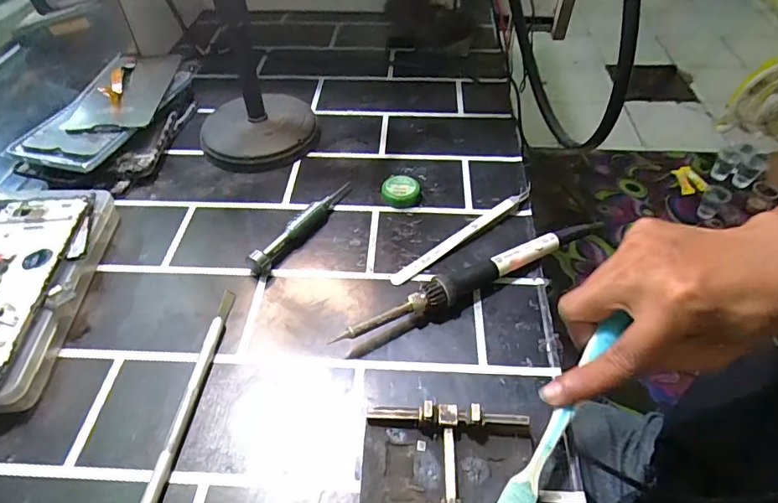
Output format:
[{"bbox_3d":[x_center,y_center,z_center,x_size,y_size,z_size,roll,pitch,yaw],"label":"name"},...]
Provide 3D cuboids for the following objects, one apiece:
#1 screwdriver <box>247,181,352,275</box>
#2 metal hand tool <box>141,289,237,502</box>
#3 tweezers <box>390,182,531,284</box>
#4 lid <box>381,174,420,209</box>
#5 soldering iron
[{"bbox_3d":[-0.062,-0.023,0.372,0.018,0.018,0.113,23,52,21],"label":"screwdriver"},{"bbox_3d":[-0.115,0.080,0.285,0.009,0.008,0.138,2,47,4],"label":"metal hand tool"},{"bbox_3d":[0.060,-0.016,0.369,0.143,0.008,0.011,-31,53,-24],"label":"tweezers"},{"bbox_3d":[0.010,-0.050,0.399,0.030,0.013,0.028,-1,47,1],"label":"lid"},{"bbox_3d":[0.060,0.015,0.332,0.204,0.021,0.020,-24,51,-19],"label":"soldering iron"}]

